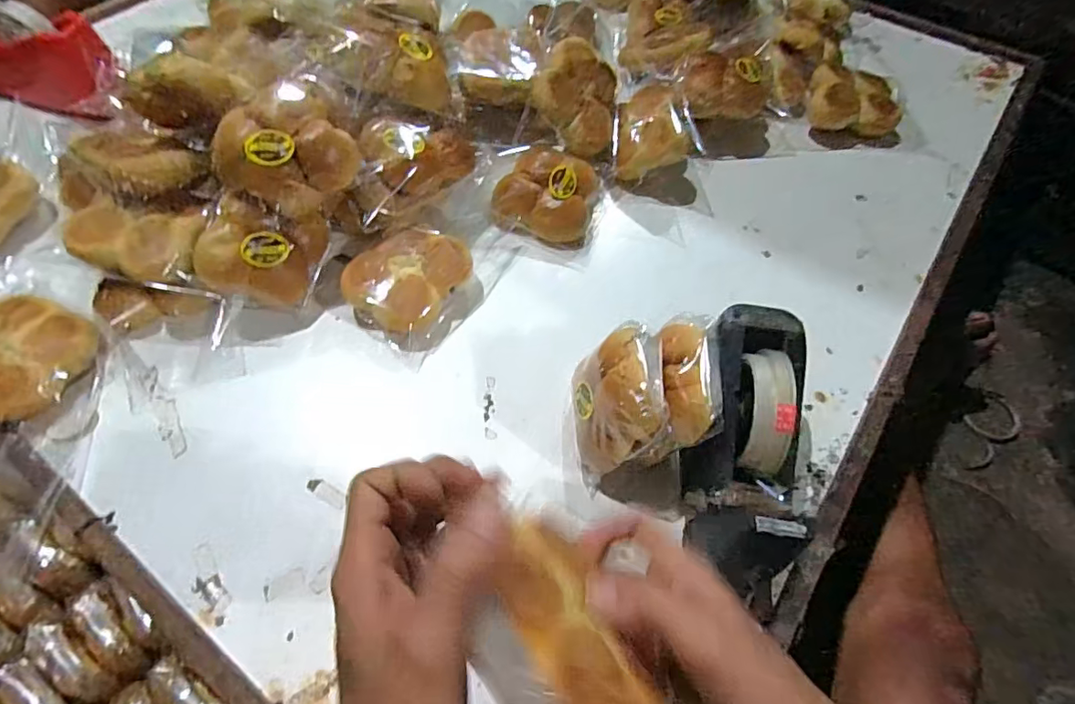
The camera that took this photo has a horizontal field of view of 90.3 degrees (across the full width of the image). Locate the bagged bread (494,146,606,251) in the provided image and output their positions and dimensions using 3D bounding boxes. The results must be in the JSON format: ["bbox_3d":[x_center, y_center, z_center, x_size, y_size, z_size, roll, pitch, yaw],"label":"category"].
[{"bbox_3d":[0.015,-0.178,0.603,0.115,0.051,0.106,1,60,-2],"label":"bagged bread"}]

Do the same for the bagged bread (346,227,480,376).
[{"bbox_3d":[-0.127,-0.066,0.537,0.113,0.042,0.117,31,63,14],"label":"bagged bread"}]

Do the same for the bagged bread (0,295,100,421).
[{"bbox_3d":[-0.465,0.003,0.479,0.110,0.040,0.109,30,63,14],"label":"bagged bread"}]

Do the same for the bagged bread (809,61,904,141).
[{"bbox_3d":[0.413,-0.326,0.700,0.117,0.051,0.097,-2,60,-4],"label":"bagged bread"}]

